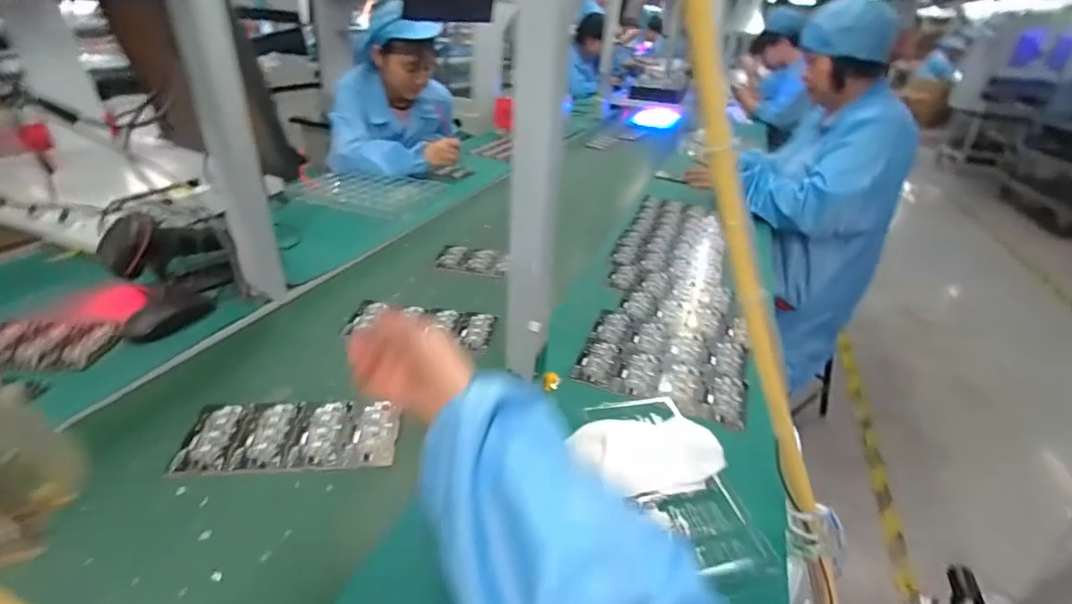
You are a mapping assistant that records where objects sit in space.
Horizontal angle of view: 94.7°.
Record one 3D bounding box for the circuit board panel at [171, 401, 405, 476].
[{"bbox_3d":[-0.269,0.146,0.553,0.221,0.006,0.100,1,30,-5],"label":"circuit board panel"}]

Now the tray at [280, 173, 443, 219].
[{"bbox_3d":[-0.427,-0.281,1.221,0.312,0.019,0.227,16,32,20],"label":"tray"}]

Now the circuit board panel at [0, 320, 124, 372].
[{"bbox_3d":[-0.671,0.049,0.642,0.226,0.008,0.115,1,30,-4],"label":"circuit board panel"}]

